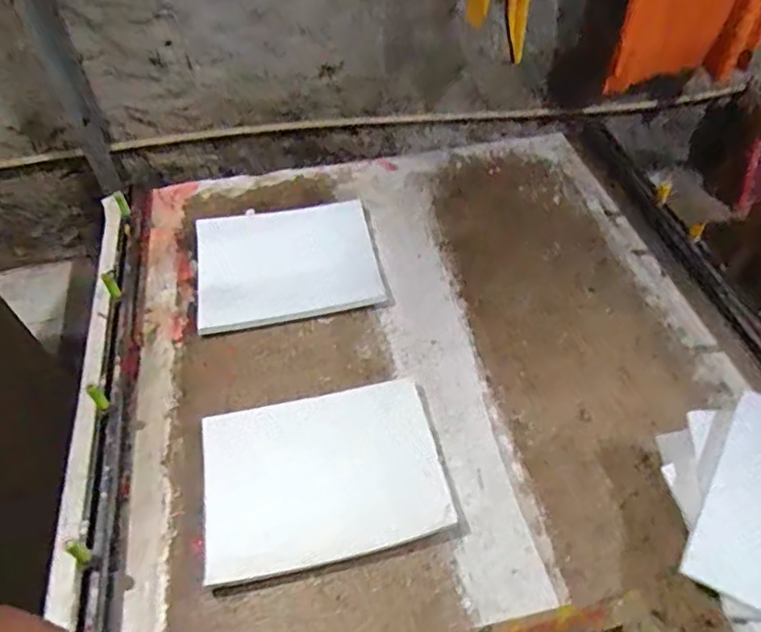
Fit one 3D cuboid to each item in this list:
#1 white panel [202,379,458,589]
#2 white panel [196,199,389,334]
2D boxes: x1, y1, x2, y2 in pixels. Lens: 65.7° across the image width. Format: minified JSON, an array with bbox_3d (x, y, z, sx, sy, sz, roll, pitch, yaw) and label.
[{"bbox_3d":[-0.068,0.181,0.688,0.267,0.011,0.208,-11,47,-8],"label":"white panel"},{"bbox_3d":[-0.147,-0.089,0.909,0.272,0.016,0.223,-12,50,-5],"label":"white panel"}]

